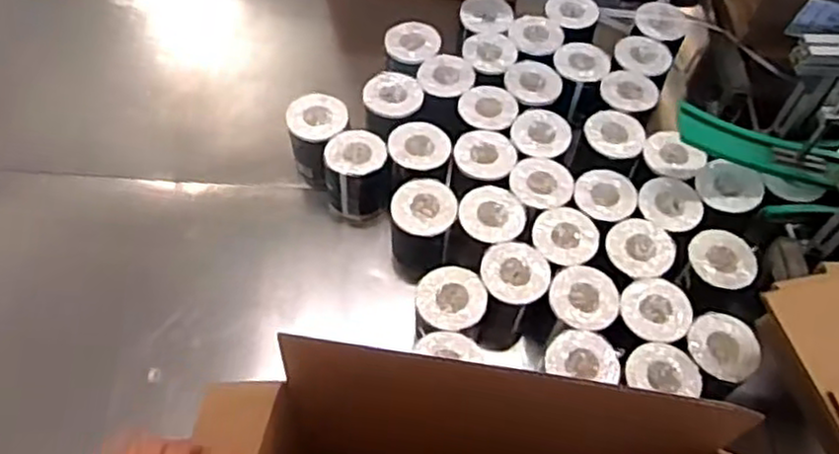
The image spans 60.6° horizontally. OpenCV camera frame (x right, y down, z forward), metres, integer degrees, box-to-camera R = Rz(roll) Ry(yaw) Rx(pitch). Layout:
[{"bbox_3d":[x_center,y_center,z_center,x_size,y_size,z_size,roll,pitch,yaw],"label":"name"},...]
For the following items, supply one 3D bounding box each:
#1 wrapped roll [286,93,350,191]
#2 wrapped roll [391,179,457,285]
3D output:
[{"bbox_3d":[-0.164,-0.141,1.161,0.101,0.122,0.097,2,58,-3],"label":"wrapped roll"},{"bbox_3d":[0.002,0.011,1.079,0.093,0.131,0.110,5,58,-1],"label":"wrapped roll"}]

